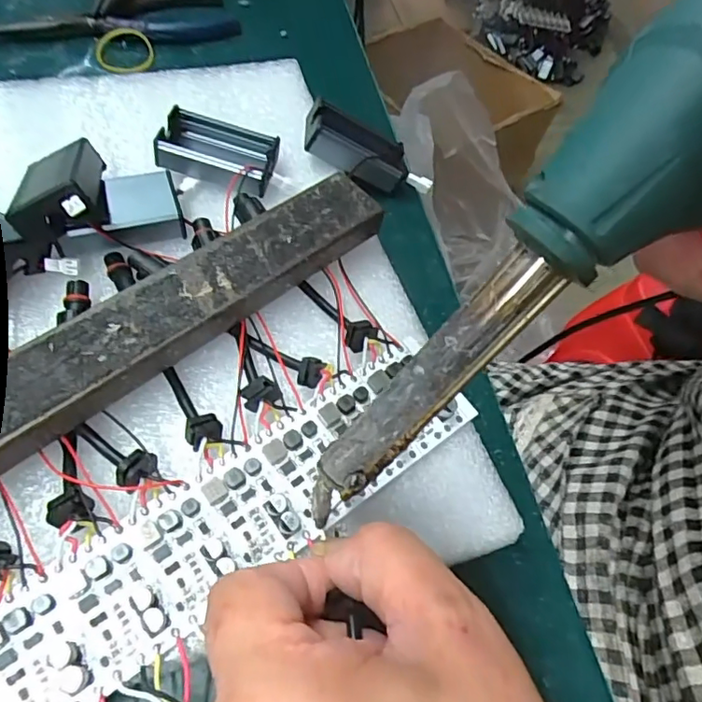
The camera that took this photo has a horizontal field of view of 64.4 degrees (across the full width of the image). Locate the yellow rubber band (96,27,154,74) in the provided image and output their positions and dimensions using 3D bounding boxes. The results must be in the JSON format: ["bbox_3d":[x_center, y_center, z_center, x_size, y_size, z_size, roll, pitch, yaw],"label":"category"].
[{"bbox_3d":[-0.133,-0.176,0.328,0.031,0.009,0.033,-13,60,-16],"label":"yellow rubber band"}]

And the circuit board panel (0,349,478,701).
[{"bbox_3d":[-0.033,0.052,0.183,0.163,0.013,0.040,-31,67,-25],"label":"circuit board panel"}]

